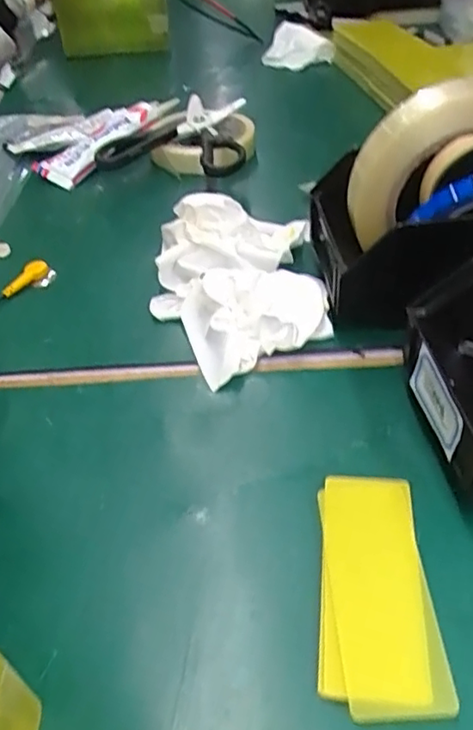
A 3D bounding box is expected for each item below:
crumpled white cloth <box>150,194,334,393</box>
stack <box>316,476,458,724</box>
[{"bbox_3d":[0.000,-0.055,0.392,0.109,0.041,0.149,-8,44,-2],"label":"crumpled white cloth"},{"bbox_3d":[0.059,0.092,0.257,0.047,0.008,0.102,-1,45,5],"label":"stack"}]

